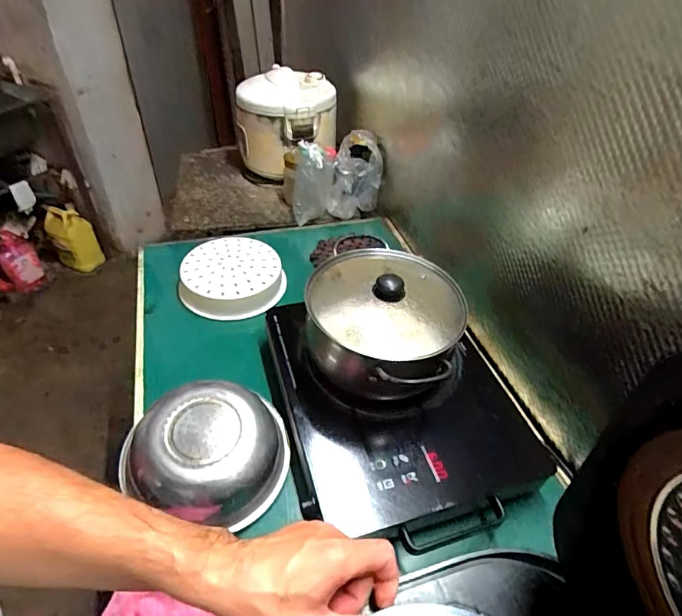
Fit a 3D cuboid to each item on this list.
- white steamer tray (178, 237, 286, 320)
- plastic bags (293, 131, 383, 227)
[{"bbox_3d":[-0.212,-0.061,0.895,0.199,0.072,0.190,10,44,8],"label":"white steamer tray"},{"bbox_3d":[-0.004,-0.309,1.101,0.232,0.176,0.107,-14,46,-17],"label":"plastic bags"}]

